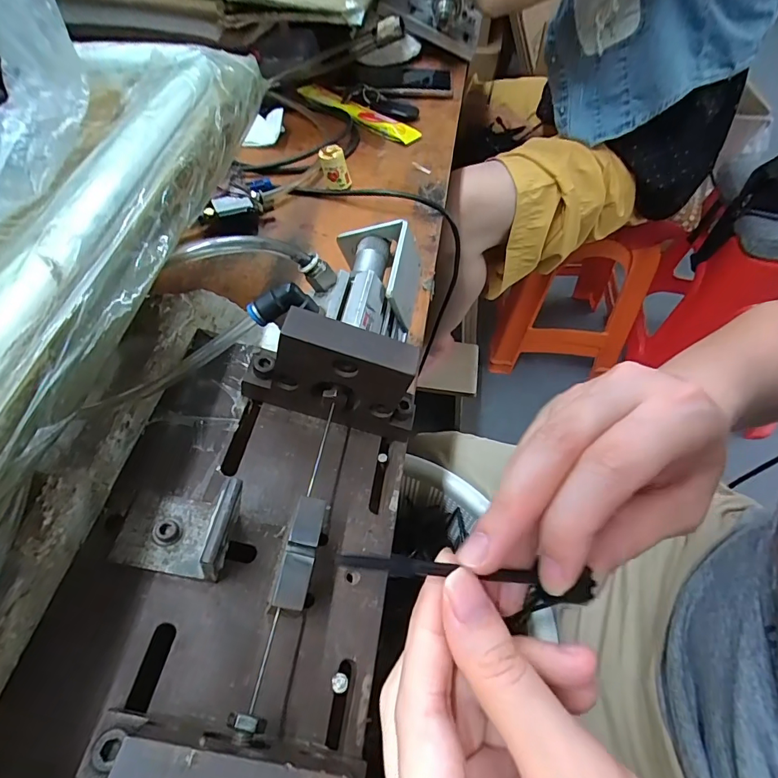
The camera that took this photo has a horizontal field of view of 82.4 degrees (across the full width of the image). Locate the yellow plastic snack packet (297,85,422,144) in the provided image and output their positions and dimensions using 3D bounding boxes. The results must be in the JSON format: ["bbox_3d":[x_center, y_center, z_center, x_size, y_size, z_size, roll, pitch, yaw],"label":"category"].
[{"bbox_3d":[-0.046,-0.365,0.586,0.202,0.012,0.034,37,63,23],"label":"yellow plastic snack packet"}]

